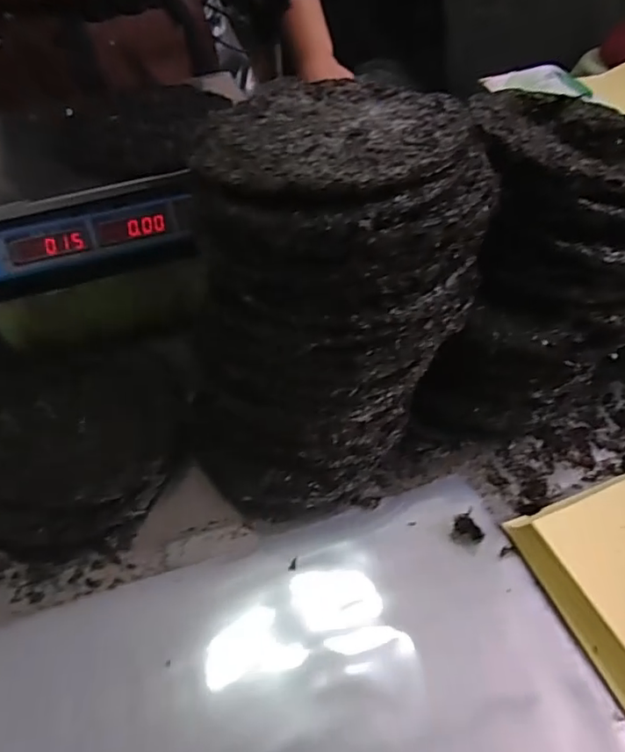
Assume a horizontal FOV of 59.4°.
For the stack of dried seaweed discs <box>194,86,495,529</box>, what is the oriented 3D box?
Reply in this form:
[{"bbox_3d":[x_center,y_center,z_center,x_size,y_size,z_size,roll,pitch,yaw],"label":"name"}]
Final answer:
[{"bbox_3d":[0.019,-0.051,0.478,0.216,0.313,0.206,10,51,10],"label":"stack of dried seaweed discs"}]

